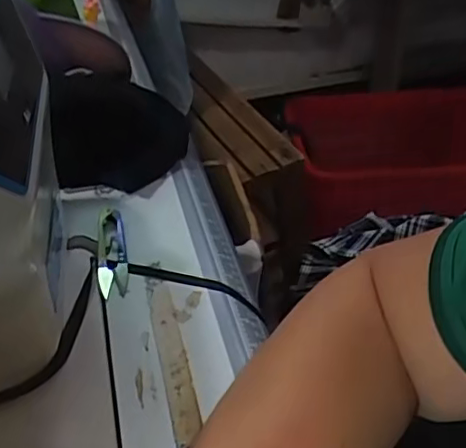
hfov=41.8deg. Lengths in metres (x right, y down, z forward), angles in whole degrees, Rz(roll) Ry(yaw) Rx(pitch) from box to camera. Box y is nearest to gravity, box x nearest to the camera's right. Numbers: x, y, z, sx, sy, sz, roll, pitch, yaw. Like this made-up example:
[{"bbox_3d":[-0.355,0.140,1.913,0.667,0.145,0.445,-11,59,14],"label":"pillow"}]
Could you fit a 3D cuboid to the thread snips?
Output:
[{"bbox_3d":[-0.100,0.020,0.502,0.023,0.008,0.098,-7,37,-9],"label":"thread snips"}]

